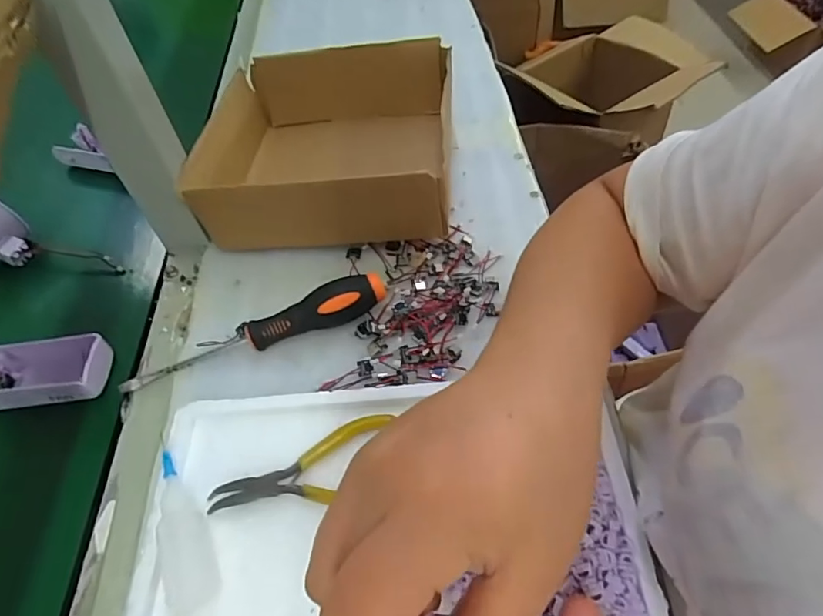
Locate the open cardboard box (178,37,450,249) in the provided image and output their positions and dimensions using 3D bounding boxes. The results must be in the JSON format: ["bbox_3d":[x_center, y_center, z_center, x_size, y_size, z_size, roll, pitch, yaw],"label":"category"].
[{"bbox_3d":[-0.073,-0.153,0.461,0.205,0.078,0.212,1,53,4],"label":"open cardboard box"}]

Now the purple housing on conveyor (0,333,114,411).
[{"bbox_3d":[-0.283,0.048,0.379,0.115,0.024,0.051,-7,53,-2],"label":"purple housing on conveyor"}]

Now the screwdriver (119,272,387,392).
[{"bbox_3d":[-0.116,0.012,0.372,0.196,0.031,0.027,-15,53,-8],"label":"screwdriver"}]

